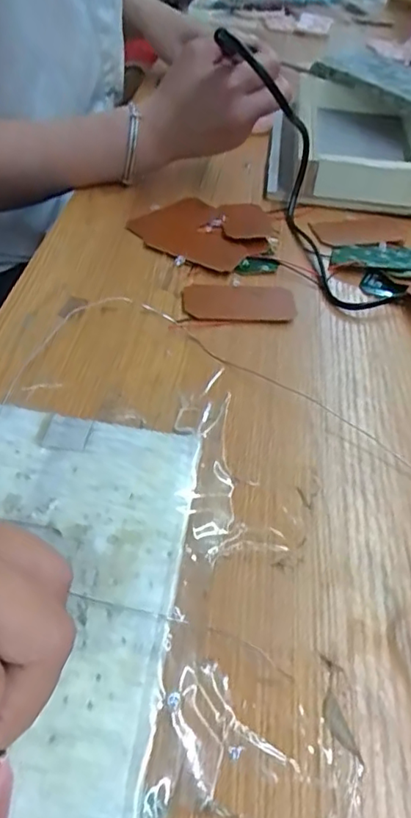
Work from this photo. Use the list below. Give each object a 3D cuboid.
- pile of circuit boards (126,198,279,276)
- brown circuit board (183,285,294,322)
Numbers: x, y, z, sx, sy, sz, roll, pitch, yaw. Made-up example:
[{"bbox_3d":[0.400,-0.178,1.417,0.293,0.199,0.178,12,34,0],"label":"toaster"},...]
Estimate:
[{"bbox_3d":[0.000,-0.140,0.445,0.107,0.008,0.103,5,45,-2],"label":"pile of circuit boards"},{"bbox_3d":[0.023,-0.072,0.390,0.075,0.004,0.039,0,46,-6],"label":"brown circuit board"}]

